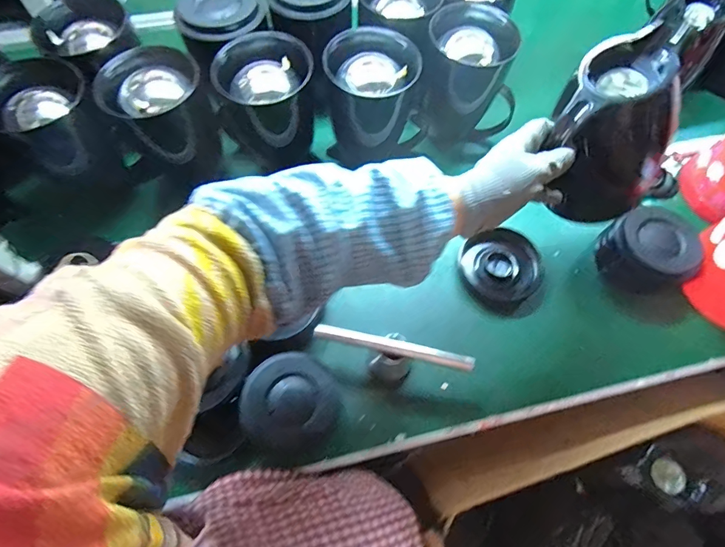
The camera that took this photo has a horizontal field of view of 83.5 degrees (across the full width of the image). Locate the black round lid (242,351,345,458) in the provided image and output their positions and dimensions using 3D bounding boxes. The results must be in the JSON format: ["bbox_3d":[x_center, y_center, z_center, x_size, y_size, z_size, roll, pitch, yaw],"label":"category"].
[{"bbox_3d":[-0.088,0.164,0.510,0.120,0.016,0.116,5,73,-17],"label":"black round lid"}]

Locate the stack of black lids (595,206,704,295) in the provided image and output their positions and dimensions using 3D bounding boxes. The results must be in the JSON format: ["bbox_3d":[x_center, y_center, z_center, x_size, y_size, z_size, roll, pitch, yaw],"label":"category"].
[{"bbox_3d":[0.426,-0.031,0.615,0.112,0.081,0.123,-23,69,-13],"label":"stack of black lids"}]

